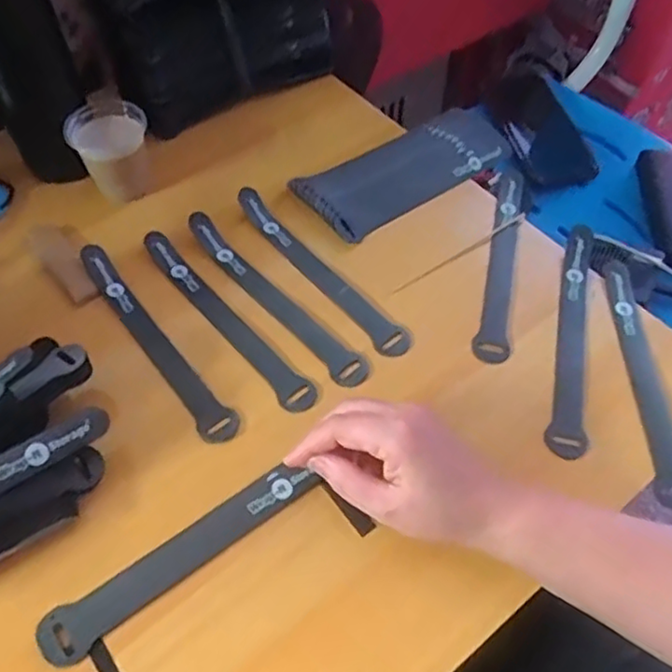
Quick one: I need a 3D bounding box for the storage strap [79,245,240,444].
[{"bbox_3d":[-0.133,0.000,0.467,0.024,0.016,0.197,-33,57,-21],"label":"storage strap"}]

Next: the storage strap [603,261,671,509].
[{"bbox_3d":[0.213,0.025,0.456,0.027,0.008,0.191,3,56,1],"label":"storage strap"}]

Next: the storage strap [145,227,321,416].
[{"bbox_3d":[-0.083,-0.016,0.478,0.023,0.013,0.197,-35,63,-22],"label":"storage strap"}]

